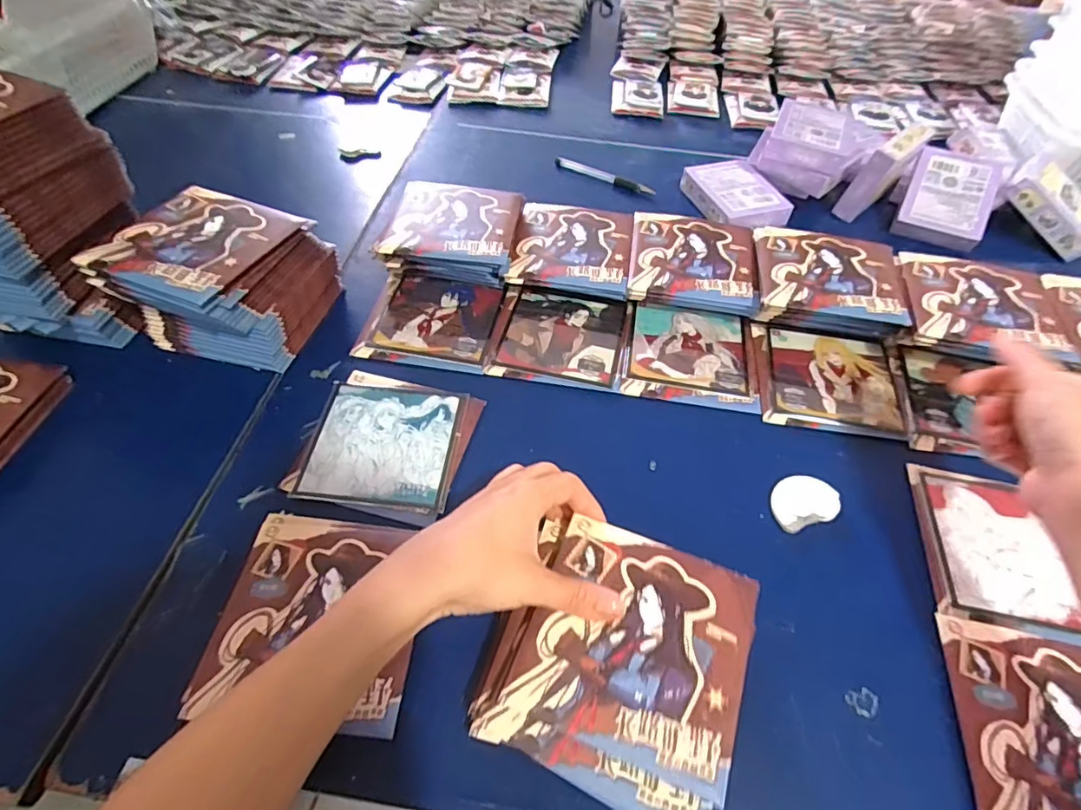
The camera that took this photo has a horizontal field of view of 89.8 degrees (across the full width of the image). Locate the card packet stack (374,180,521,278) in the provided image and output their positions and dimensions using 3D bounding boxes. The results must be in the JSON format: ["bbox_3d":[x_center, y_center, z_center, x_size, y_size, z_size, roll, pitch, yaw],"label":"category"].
[{"bbox_3d":[-0.086,-0.161,0.530,0.125,0.052,0.113,8,53,3],"label":"card packet stack"}]

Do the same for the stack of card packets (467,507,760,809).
[{"bbox_3d":[0.045,0.138,0.305,0.130,0.017,0.134,20,54,12],"label":"stack of card packets"}]

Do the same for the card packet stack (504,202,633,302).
[{"bbox_3d":[0.031,-0.149,0.538,0.112,0.033,0.121,8,53,3],"label":"card packet stack"}]

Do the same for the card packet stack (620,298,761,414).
[{"bbox_3d":[0.132,-0.048,0.485,0.116,0.004,0.114,8,53,4],"label":"card packet stack"}]

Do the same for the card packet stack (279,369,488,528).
[{"bbox_3d":[-0.116,0.027,0.416,0.117,0.005,0.118,12,53,7],"label":"card packet stack"}]

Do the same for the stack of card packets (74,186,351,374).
[{"bbox_3d":[-0.259,-0.107,0.454,0.125,0.096,0.137,18,54,11],"label":"stack of card packets"}]

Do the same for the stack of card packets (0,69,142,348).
[{"bbox_3d":[-0.401,-0.142,0.409,0.122,0.167,0.116,13,53,7],"label":"stack of card packets"}]

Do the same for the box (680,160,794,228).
[{"bbox_3d":[0.227,-0.241,0.628,0.083,0.025,0.116,-14,54,-13],"label":"box"}]

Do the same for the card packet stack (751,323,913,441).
[{"bbox_3d":[0.250,-0.025,0.472,0.120,0.008,0.115,10,53,5],"label":"card packet stack"}]

